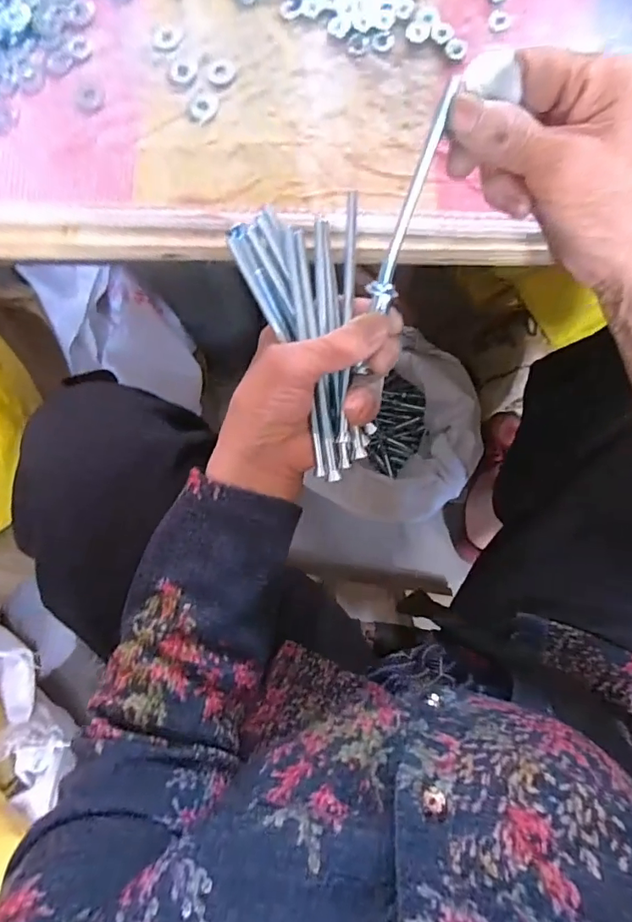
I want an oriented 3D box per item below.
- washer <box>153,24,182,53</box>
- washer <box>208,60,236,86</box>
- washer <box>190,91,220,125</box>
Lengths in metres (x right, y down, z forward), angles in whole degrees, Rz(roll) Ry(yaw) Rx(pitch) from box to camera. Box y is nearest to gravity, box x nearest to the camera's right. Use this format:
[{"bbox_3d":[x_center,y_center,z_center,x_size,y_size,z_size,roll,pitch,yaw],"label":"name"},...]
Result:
[{"bbox_3d":[-0.104,-0.296,0.348,0.020,0.004,0.023,-5,84,1],"label":"washer"},{"bbox_3d":[-0.063,-0.262,0.336,0.018,0.004,0.018,0,84,2],"label":"washer"},{"bbox_3d":[-0.077,-0.244,0.343,0.020,0.004,0.024,21,85,4],"label":"washer"}]

